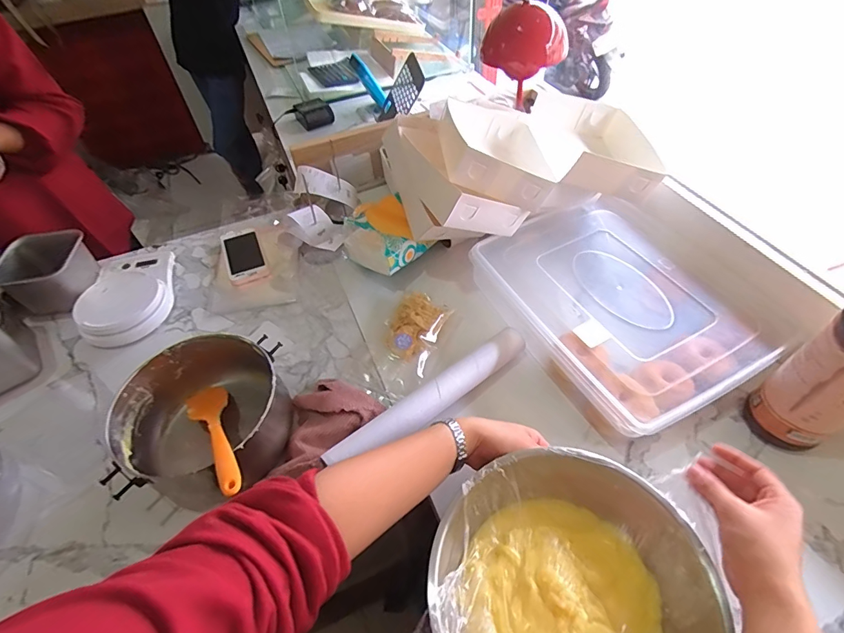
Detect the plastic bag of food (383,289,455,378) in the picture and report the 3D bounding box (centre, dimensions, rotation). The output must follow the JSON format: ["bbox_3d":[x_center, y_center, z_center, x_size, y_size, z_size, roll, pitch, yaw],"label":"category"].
[{"bbox_3d":[-0.013,0.019,0.650,0.084,0.029,0.120,17,53,17],"label":"plastic bag of food"}]

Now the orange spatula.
[{"bbox_3d":[-0.240,0.132,0.499,0.051,0.009,0.277,-34,25,-22],"label":"orange spatula"}]

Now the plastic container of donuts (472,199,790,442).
[{"bbox_3d":[0.281,-0.019,0.623,0.289,0.069,0.350,-23,53,-15],"label":"plastic container of donuts"}]

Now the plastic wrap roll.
[{"bbox_3d":[0.019,0.107,0.558,0.302,0.039,0.042,-32,56,-21],"label":"plastic wrap roll"}]

